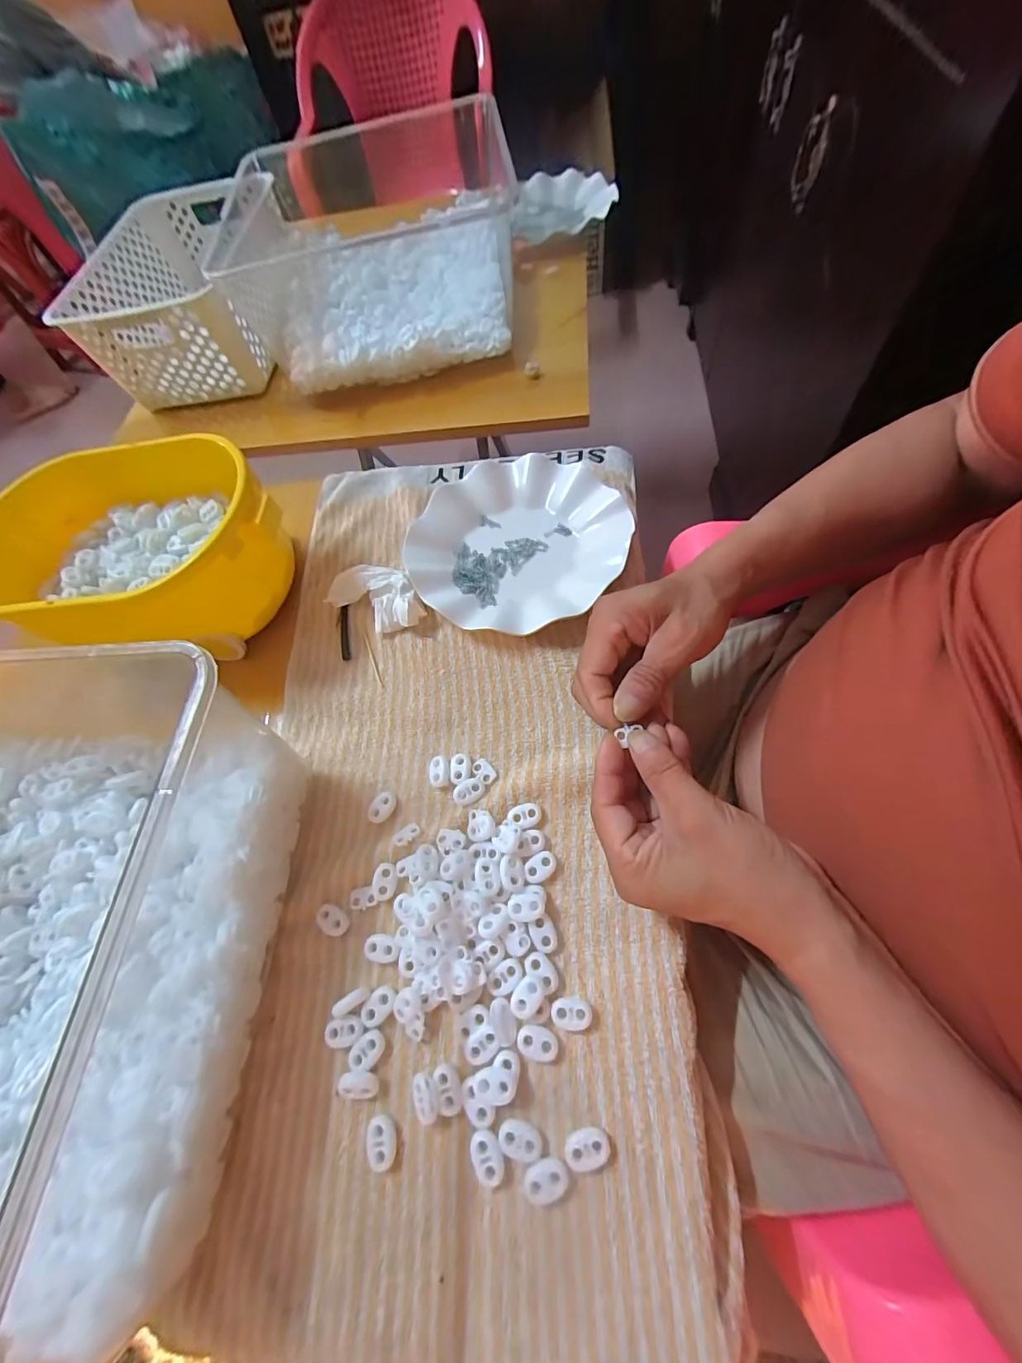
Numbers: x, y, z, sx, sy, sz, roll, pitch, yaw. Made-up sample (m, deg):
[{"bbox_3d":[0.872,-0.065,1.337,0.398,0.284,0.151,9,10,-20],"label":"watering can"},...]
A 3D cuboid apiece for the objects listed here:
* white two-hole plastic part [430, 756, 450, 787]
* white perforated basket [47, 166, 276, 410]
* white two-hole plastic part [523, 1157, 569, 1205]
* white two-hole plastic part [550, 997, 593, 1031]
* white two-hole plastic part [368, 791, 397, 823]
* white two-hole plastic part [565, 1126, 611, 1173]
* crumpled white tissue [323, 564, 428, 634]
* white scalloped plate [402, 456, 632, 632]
[{"bbox_3d":[-0.050,0.064,0.330,0.015,0.010,0.021,-7,63,6],"label":"white two-hole plastic part"},{"bbox_3d":[-0.398,-0.493,0.592,0.207,0.105,0.307,-5,63,7],"label":"white perforated basket"},{"bbox_3d":[0.017,0.247,0.231,0.022,0.010,0.015,-24,63,-3],"label":"white two-hole plastic part"},{"bbox_3d":[0.034,0.184,0.258,0.022,0.006,0.015,-3,64,8],"label":"white two-hole plastic part"},{"bbox_3d":[-0.090,0.088,0.324,0.015,0.006,0.022,37,75,23],"label":"white two-hole plastic part"},{"bbox_3d":[0.038,0.235,0.234,0.022,0.005,0.015,-18,63,0],"label":"white two-hole plastic part"},{"bbox_3d":[-0.110,-0.071,0.391,0.083,0.024,0.052,31,73,22],"label":"crumpled white tissue"},{"bbox_3d":[0.007,-0.121,0.398,0.176,0.034,0.183,-4,64,8],"label":"white scalloped plate"}]

